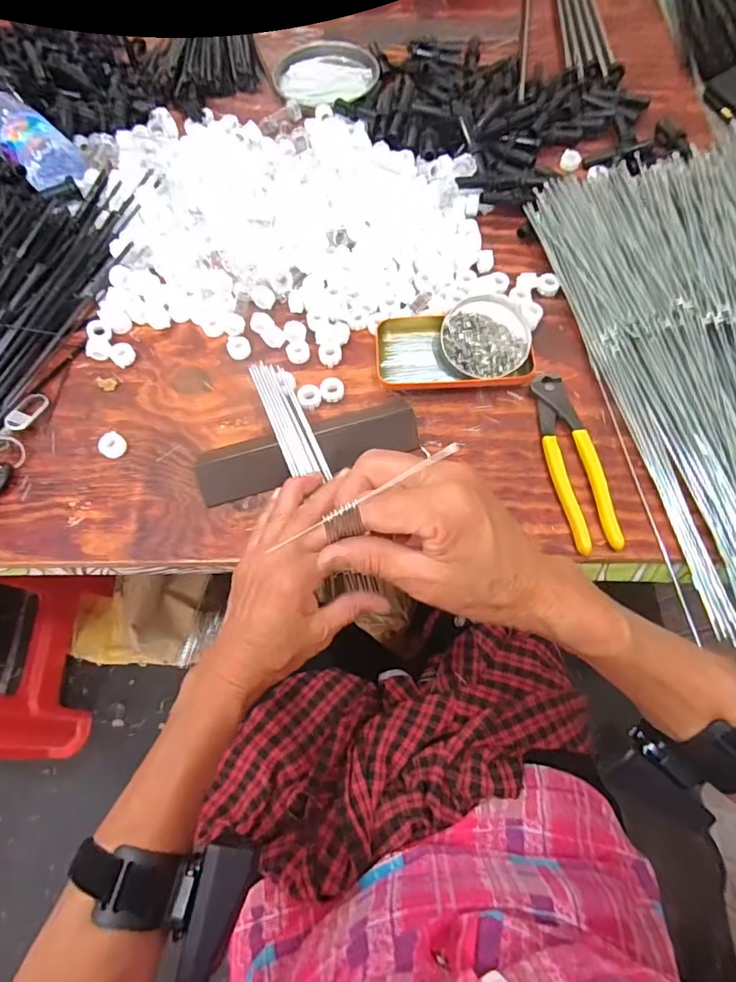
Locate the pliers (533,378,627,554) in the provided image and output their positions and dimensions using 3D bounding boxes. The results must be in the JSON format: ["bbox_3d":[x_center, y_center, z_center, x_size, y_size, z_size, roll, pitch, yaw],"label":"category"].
[{"bbox_3d":[0.178,-0.028,0.449,0.040,0.014,0.167,-7,67,-1],"label":"pliers"}]

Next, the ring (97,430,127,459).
[{"bbox_3d":[-0.234,-0.042,0.469,0.023,0.013,0.023,0,67,1],"label":"ring"}]

